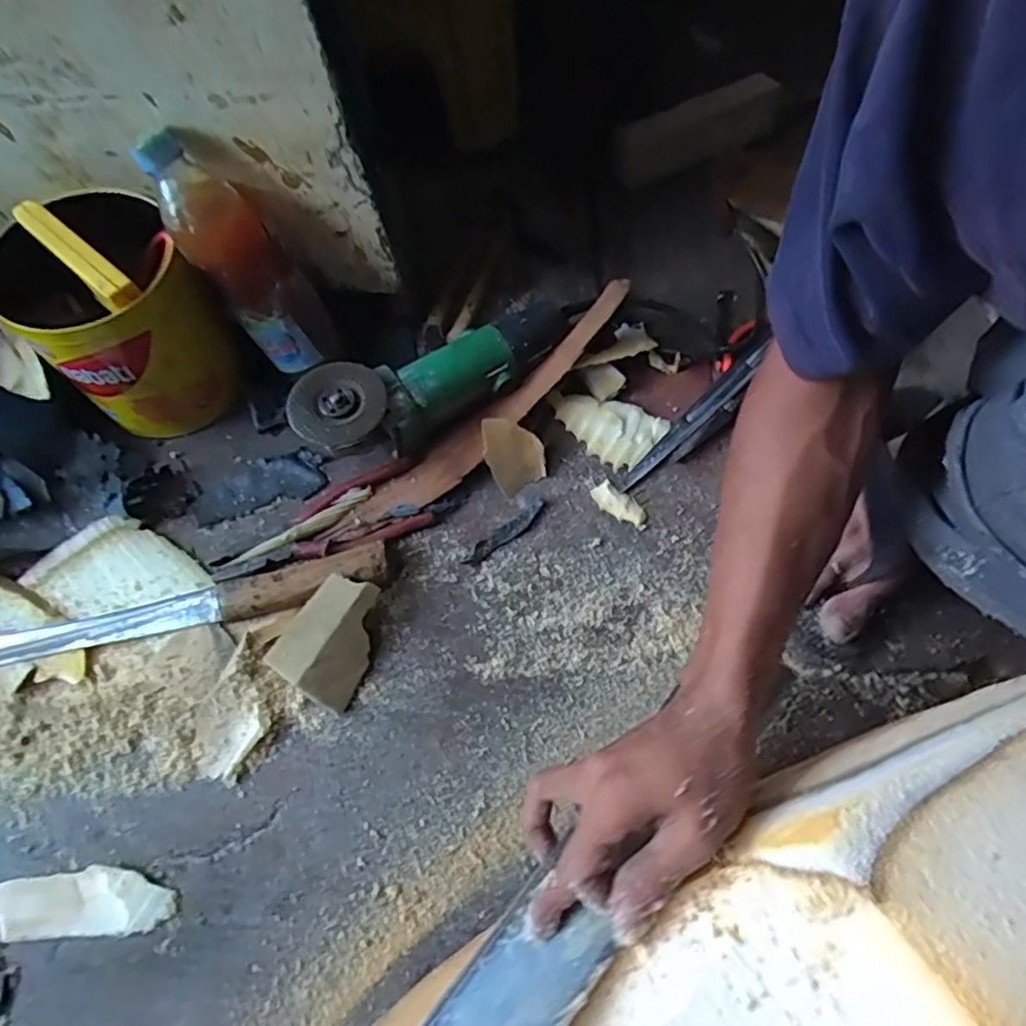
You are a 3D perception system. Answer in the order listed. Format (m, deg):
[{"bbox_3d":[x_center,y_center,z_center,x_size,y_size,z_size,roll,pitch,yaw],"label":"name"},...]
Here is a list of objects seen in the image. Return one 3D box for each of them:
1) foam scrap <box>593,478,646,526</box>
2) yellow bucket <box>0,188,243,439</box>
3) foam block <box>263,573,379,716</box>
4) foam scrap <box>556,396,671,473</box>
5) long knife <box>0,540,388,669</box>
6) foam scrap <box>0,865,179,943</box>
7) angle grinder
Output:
[{"bbox_3d":[0.097,-0.008,0.577,0.052,0.004,0.024,37,73,17],"label":"foam scrap"},{"bbox_3d":[-0.344,-0.169,0.573,0.141,0.172,0.141,37,73,17],"label":"yellow bucket"},{"bbox_3d":[-0.144,0.102,0.516,0.067,0.037,0.093,29,70,14],"label":"foam block"},{"bbox_3d":[0.090,-0.084,0.597,0.094,0.010,0.067,32,71,15],"label":"foam scrap"},{"bbox_3d":[-0.315,0.090,0.528,0.424,0.022,0.038,-14,66,-4],"label":"long knife"},{"bbox_3d":[-0.313,0.283,0.460,0.132,0.009,0.042,-4,66,1],"label":"foam scrap"},{"bbox_3d":[-0.057,-0.123,0.583,0.282,0.086,0.074,-27,70,-9],"label":"angle grinder"}]

